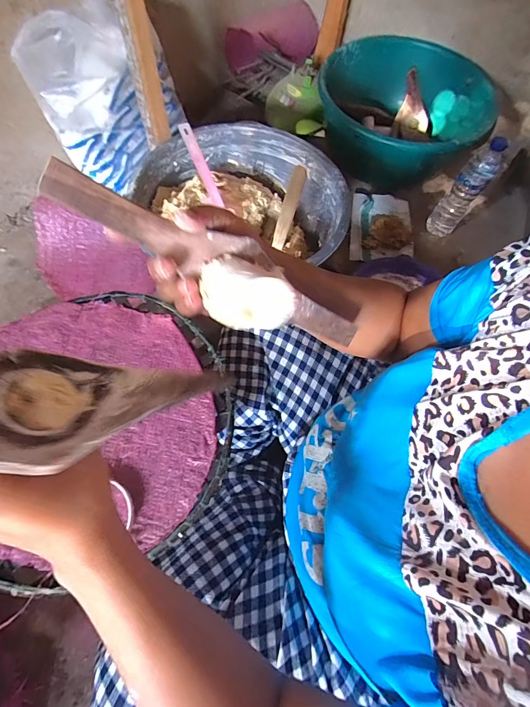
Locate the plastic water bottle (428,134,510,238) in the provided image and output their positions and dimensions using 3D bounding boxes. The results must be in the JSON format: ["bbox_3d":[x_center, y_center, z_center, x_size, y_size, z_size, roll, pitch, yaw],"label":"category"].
[{"bbox_3d":[0.449,-0.365,0.778,0.064,0.217,0.057,24,66,8],"label":"plastic water bottle"}]

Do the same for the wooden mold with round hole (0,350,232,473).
[{"bbox_3d":[-0.123,0.029,0.183,0.262,0.008,0.063,-3,55,-52],"label":"wooden mold with round hole"}]

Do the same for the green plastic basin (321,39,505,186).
[{"bbox_3d":[0.344,-0.619,0.901,0.423,0.167,0.387,1,65,-2],"label":"green plastic basin"}]

